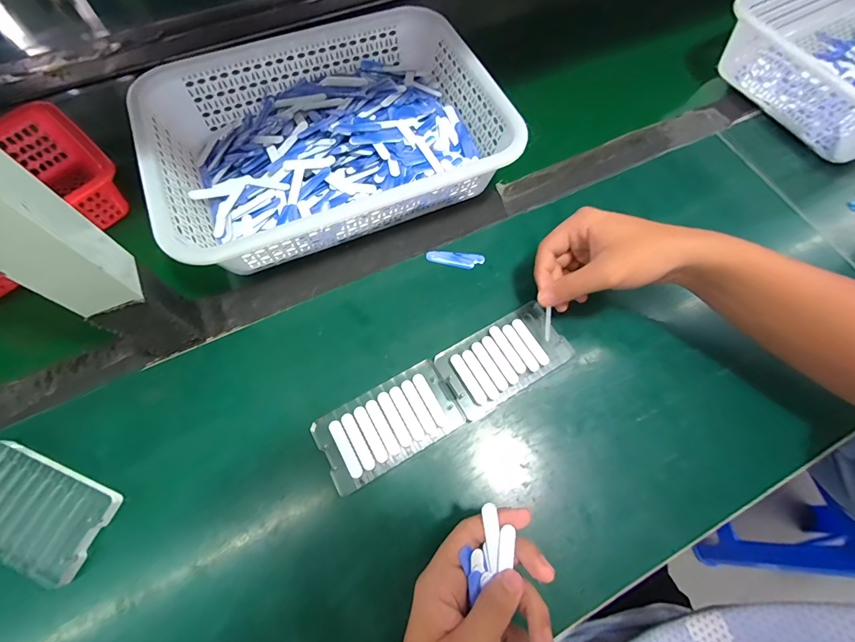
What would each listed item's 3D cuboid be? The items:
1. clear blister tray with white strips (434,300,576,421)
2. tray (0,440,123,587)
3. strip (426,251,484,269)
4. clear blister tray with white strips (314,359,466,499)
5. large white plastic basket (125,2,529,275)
[{"bbox_3d":[0.074,0.035,0.363,0.122,0.013,0.067,-29,71,-13],"label":"clear blister tray with white strips"},{"bbox_3d":[-0.318,0.151,0.303,0.121,0.016,0.069,22,69,8],"label":"tray"},{"bbox_3d":[0.030,-0.067,0.408,0.062,0.004,0.016,4,67,0],"label":"strip"},{"bbox_3d":[-0.034,0.090,0.336,0.122,0.011,0.068,-28,71,-12],"label":"clear blister tray with white strips"},{"bbox_3d":[-0.108,-0.201,0.419,0.349,0.079,0.248,-23,70,-11],"label":"large white plastic basket"}]

